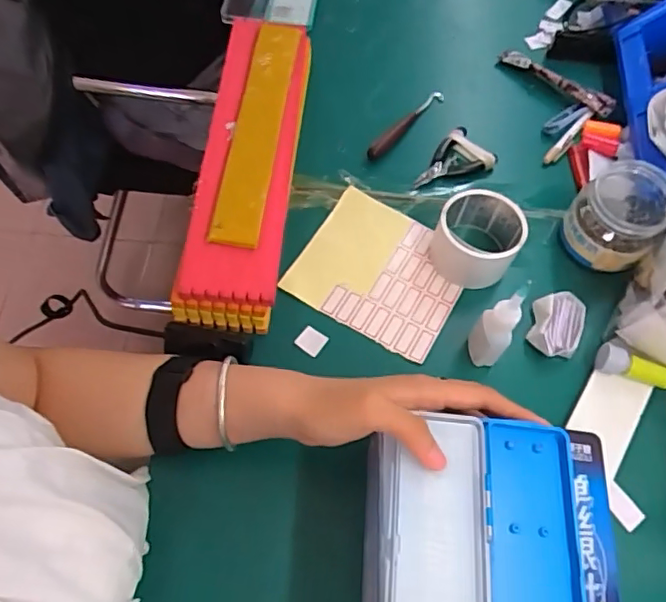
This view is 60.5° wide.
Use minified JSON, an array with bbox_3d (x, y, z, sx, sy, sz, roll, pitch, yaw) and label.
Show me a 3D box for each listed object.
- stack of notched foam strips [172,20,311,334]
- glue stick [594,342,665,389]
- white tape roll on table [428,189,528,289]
[{"bbox_3d":[-0.077,-0.145,0.554,0.091,0.070,0.347,3,61,-1],"label":"stack of notched foam strips"},{"bbox_3d":[0.254,0.055,0.478,0.063,0.020,0.020,15,61,5],"label":"glue stick"},{"bbox_3d":[0.132,-0.058,0.525,0.074,0.056,0.072,1,61,-2],"label":"white tape roll on table"}]

